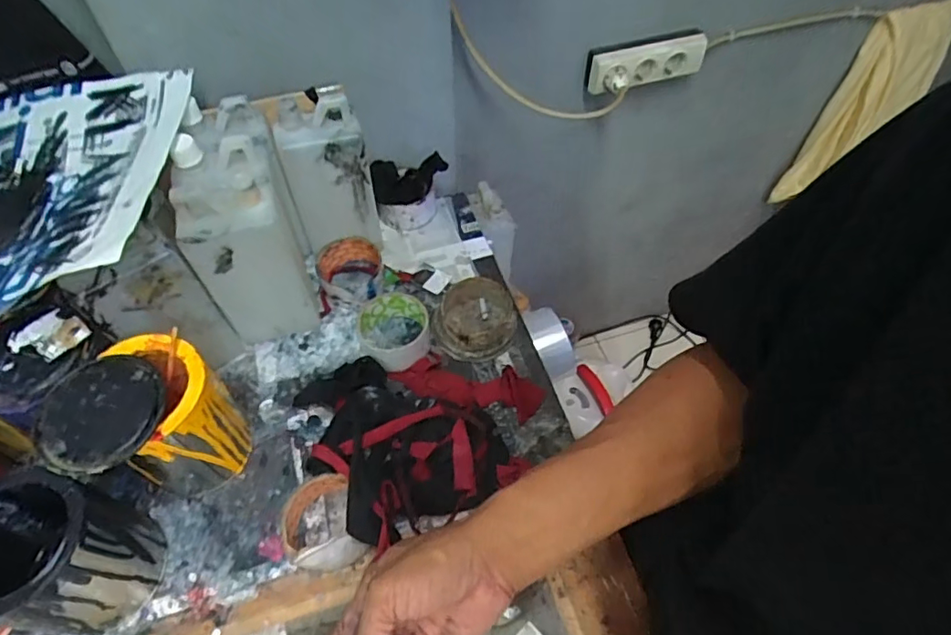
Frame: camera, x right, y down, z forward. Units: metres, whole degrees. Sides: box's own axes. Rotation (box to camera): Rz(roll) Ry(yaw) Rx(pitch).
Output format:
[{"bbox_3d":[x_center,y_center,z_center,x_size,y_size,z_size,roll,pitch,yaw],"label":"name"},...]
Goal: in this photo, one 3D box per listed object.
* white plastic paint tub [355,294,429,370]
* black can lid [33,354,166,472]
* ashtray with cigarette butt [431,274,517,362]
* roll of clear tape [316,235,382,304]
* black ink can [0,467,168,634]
[{"bbox_3d":[-0.095,0.019,0.655,0.082,0.047,0.088,-15,57,-11],"label":"white plastic paint tub"},{"bbox_3d":[-0.317,0.079,0.467,0.093,0.017,0.098,0,56,0],"label":"black can lid"},{"bbox_3d":[0.000,0.000,0.666,0.099,0.047,0.093,0,56,0],"label":"ashtray with cigarette butt"},{"bbox_3d":[-0.158,-0.056,0.704,0.079,0.045,0.090,-4,56,-3],"label":"roll of clear tape"},{"bbox_3d":[-0.351,0.205,0.471,0.103,0.147,0.105,0,56,0],"label":"black ink can"}]

